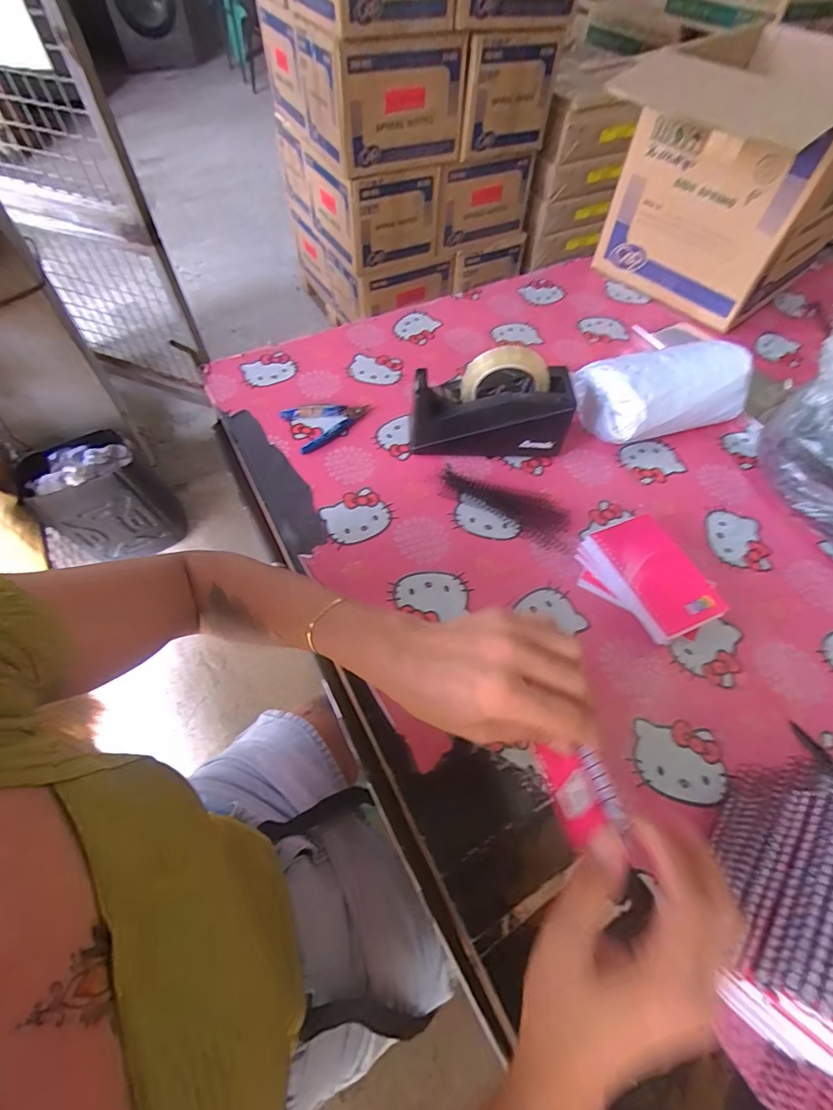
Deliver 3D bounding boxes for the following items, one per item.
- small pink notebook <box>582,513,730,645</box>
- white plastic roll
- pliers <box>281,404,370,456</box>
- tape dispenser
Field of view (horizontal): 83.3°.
[{"bbox_3d":[0.246,0.021,0.487,0.084,0.018,0.128,-20,61,-14],"label":"small pink notebook"},{"bbox_3d":[0.322,-0.214,0.623,0.189,0.109,0.116,-13,59,-11],"label":"white plastic roll"},{"bbox_3d":[-0.119,-0.187,0.640,0.113,0.014,0.077,-26,62,-18],"label":"pliers"},{"bbox_3d":[0.092,-0.189,0.589,0.196,0.124,0.073,1,57,-2],"label":"tape dispenser"}]

